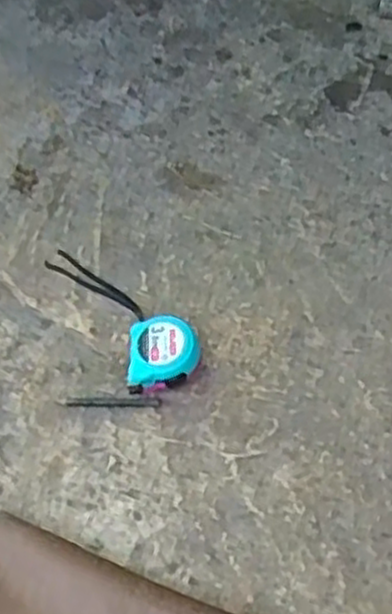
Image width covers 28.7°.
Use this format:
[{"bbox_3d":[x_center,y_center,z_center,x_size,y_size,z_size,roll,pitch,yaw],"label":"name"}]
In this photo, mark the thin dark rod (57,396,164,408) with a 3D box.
[{"bbox_3d":[-0.073,0.079,0.643,0.086,0.004,0.009,2,58,3],"label":"thin dark rod"}]

